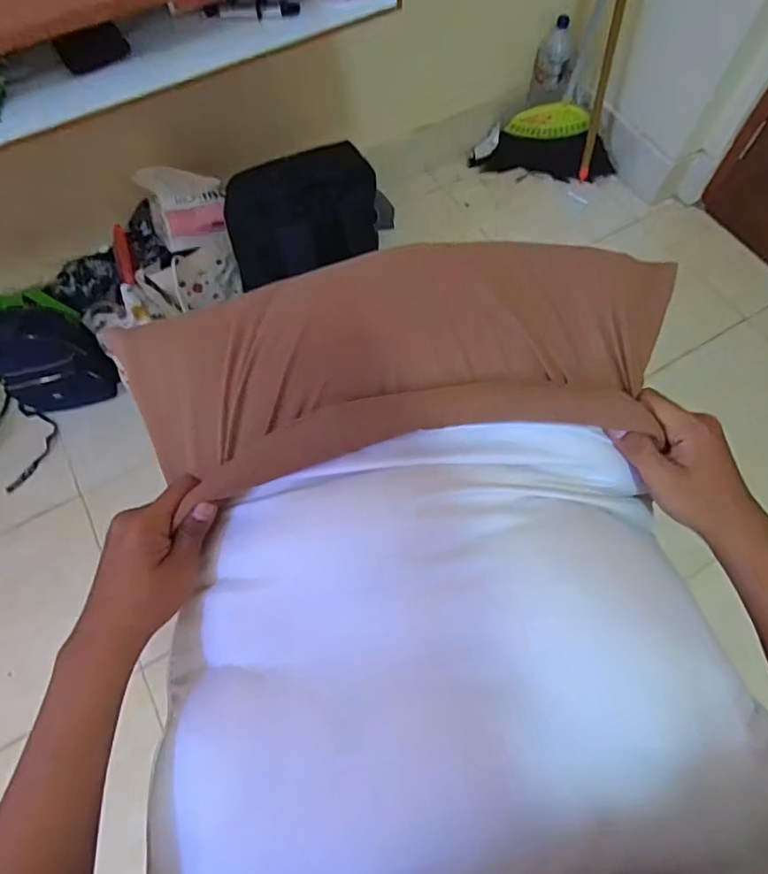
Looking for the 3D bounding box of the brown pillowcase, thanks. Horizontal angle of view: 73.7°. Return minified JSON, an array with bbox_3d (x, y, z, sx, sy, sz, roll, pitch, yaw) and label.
[{"bbox_3d":[0.011,-0.061,0.404,0.456,0.062,0.167,-9,65,1],"label":"brown pillowcase"}]

